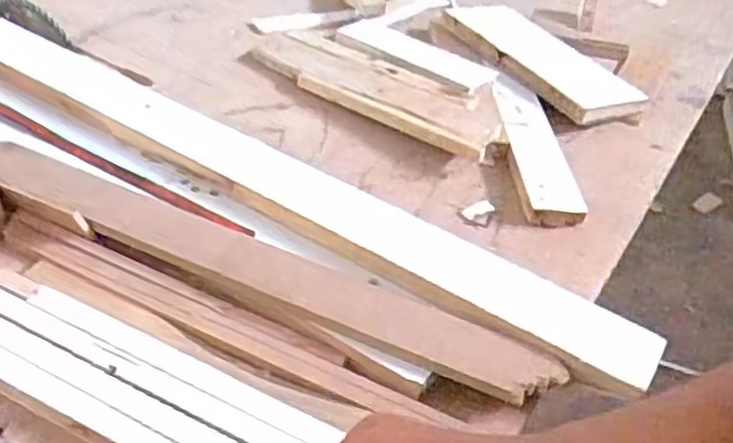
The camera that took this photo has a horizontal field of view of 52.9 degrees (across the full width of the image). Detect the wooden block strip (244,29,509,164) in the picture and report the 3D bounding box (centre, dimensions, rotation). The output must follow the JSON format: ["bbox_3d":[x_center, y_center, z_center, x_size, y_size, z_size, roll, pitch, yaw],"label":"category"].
[{"bbox_3d":[0.007,-0.137,0.728,0.288,0.026,0.096,33,45,28],"label":"wooden block strip"}]

